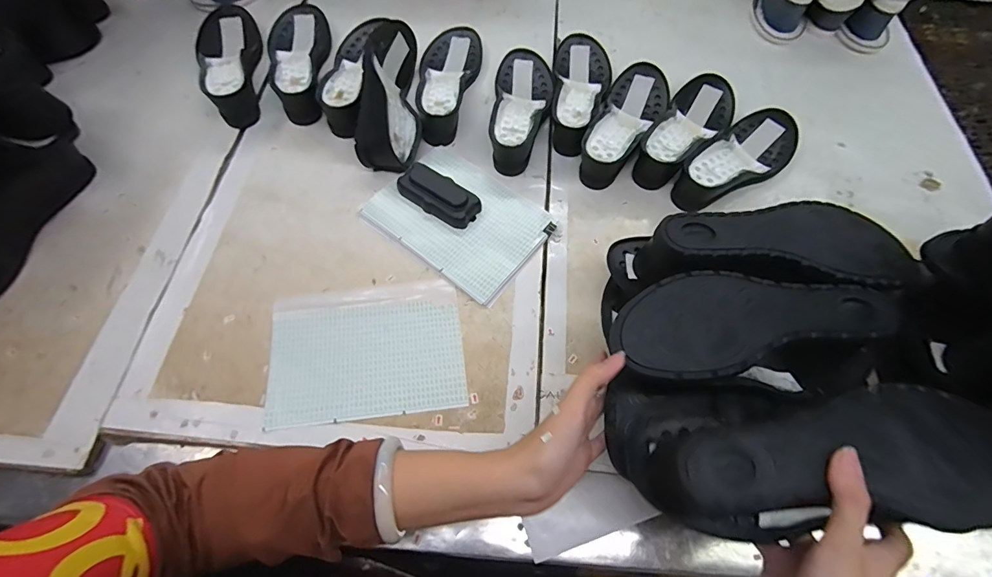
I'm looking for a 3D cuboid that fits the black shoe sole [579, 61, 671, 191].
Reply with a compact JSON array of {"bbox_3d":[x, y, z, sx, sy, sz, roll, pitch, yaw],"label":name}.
[{"bbox_3d":[0.193,-0.247,0.626,0.083,0.052,0.236,23,66,7],"label":"black shoe sole"}]

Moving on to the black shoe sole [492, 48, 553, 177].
[{"bbox_3d":[0.038,-0.279,0.634,0.084,0.051,0.249,10,65,1],"label":"black shoe sole"}]

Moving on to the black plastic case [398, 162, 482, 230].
[{"bbox_3d":[-0.074,-0.119,0.560,0.105,0.029,0.050,34,67,12],"label":"black plastic case"}]

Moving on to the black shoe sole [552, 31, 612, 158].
[{"bbox_3d":[0.124,-0.303,0.649,0.090,0.047,0.259,14,65,3],"label":"black shoe sole"}]

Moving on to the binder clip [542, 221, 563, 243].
[{"bbox_3d":[0.075,-0.073,0.560,0.025,0.006,0.019,40,69,14],"label":"binder clip"}]

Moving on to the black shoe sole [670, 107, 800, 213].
[{"bbox_3d":[0.342,-0.181,0.598,0.244,0.050,0.087,-39,73,-19],"label":"black shoe sole"}]

